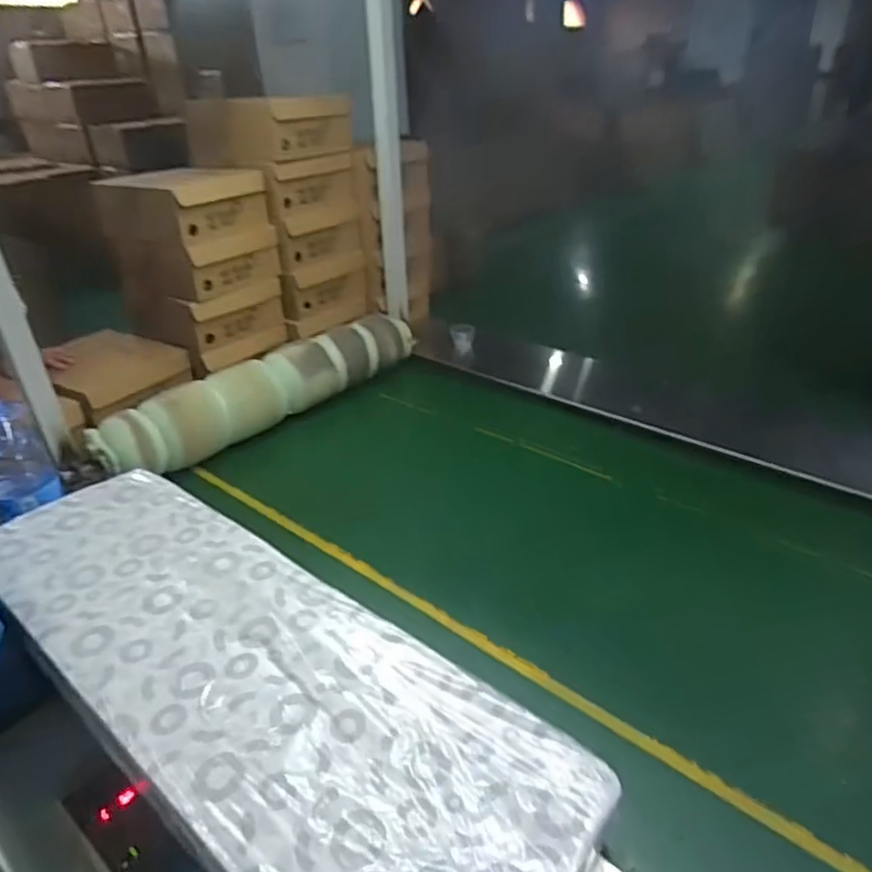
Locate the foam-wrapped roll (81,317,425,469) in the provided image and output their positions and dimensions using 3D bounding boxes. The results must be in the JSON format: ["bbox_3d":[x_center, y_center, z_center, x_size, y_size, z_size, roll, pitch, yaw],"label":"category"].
[{"bbox_3d":[-0.344,-0.114,1.412,0.102,0.127,0.802,24,40,37],"label":"foam-wrapped roll"}]

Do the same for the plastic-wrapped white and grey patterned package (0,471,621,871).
[{"bbox_3d":[-0.240,0.250,0.738,0.870,0.032,0.287,22,38,35],"label":"plastic-wrapped white and grey patterned package"}]

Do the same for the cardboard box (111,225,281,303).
[{"bbox_3d":[-0.550,-0.417,1.465,0.272,0.120,0.264,22,39,35],"label":"cardboard box"}]

